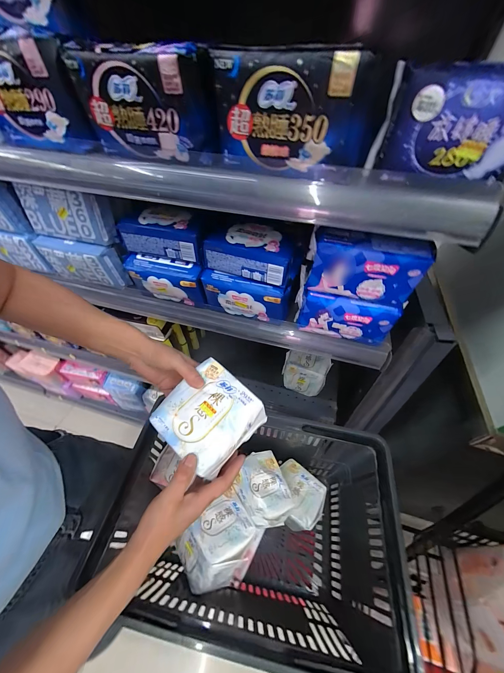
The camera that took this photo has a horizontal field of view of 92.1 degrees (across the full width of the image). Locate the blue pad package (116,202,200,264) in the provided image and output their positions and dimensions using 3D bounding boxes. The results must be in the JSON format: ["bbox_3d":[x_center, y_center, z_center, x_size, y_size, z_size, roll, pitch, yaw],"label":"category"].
[{"bbox_3d":[-0.157,-0.190,0.433,0.160,0.060,0.080,12,52,8],"label":"blue pad package"}]

